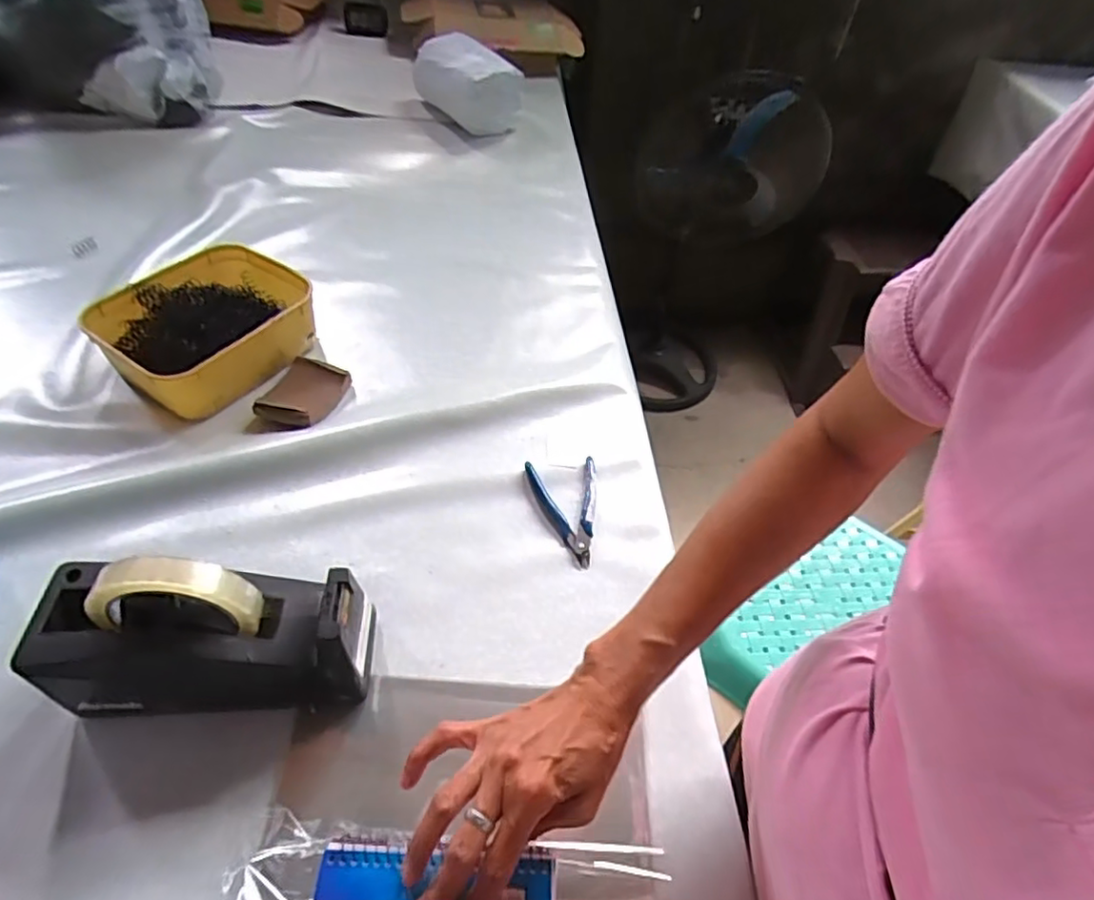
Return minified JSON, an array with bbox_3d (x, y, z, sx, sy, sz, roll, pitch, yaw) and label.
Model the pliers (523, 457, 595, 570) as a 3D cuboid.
[{"bbox_3d":[0.025,0.053,0.591,0.067,0.015,0.116,-8,48,-12],"label":"pliers"}]

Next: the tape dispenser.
[{"bbox_3d":[-0.230,0.124,0.428,0.204,0.125,0.076,-2,47,-6],"label":"tape dispenser"}]

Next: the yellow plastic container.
[{"bbox_3d":[-0.366,-0.130,0.677,0.167,0.073,0.194,26,50,18],"label":"yellow plastic container"}]

